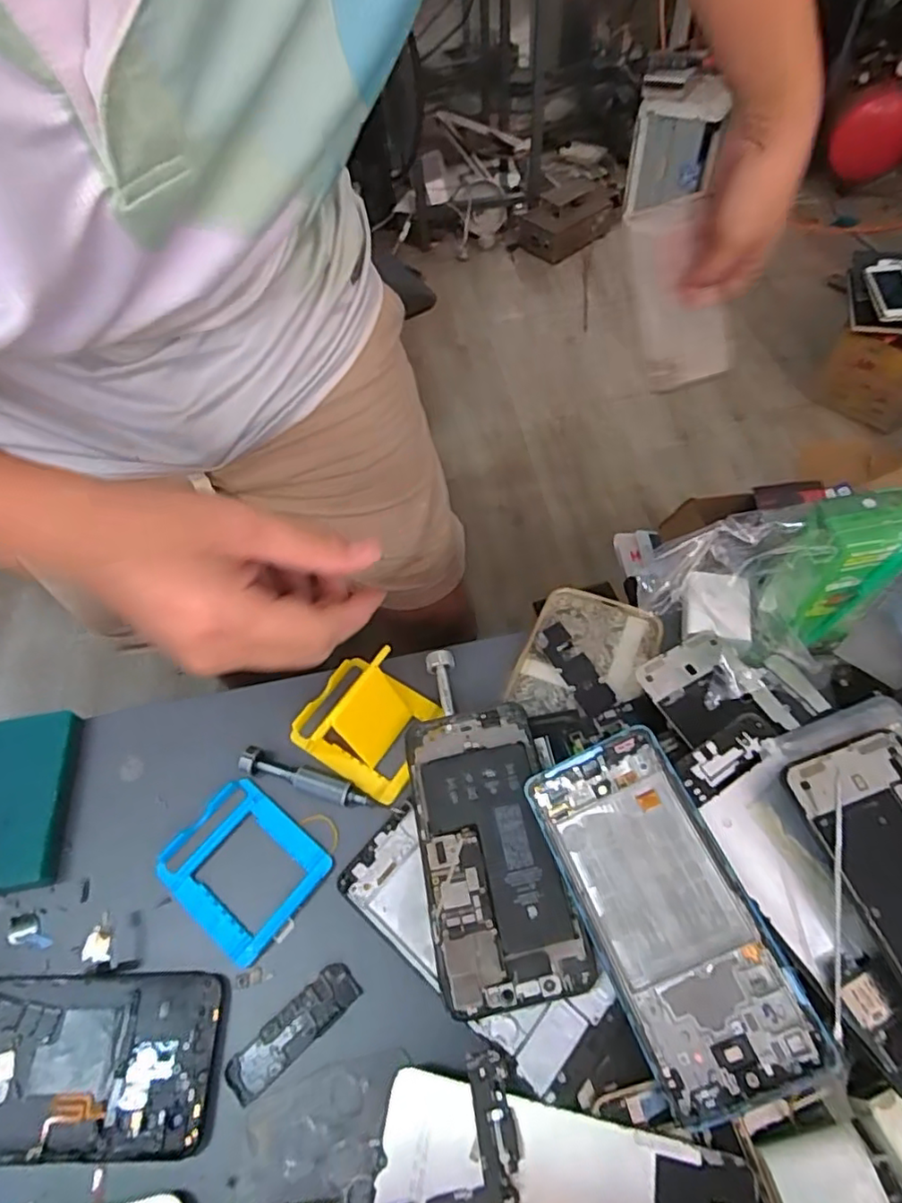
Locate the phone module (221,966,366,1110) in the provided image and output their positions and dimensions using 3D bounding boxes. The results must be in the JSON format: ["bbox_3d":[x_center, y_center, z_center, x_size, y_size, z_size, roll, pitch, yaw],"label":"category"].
[{"bbox_3d":[-0.081,0.220,0.320,0.072,0.004,0.022,-39,63,-18],"label":"phone module"}]

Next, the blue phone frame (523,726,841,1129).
[{"bbox_3d":[0.103,0.149,0.305,0.075,0.006,0.163,-30,62,9],"label":"blue phone frame"}]

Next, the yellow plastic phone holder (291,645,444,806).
[{"bbox_3d":[-0.055,0.068,0.386,0.083,0.054,0.069,28,64,20],"label":"yellow plastic phone holder"}]

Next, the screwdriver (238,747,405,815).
[{"bbox_3d":[-0.082,0.112,0.381,0.103,0.011,0.015,16,61,14],"label":"screwdriver"}]

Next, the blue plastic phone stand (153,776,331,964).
[{"bbox_3d":[-0.123,0.154,0.365,0.084,0.007,0.073,34,66,23],"label":"blue plastic phone stand"}]

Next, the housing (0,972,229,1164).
[{"bbox_3d":[-0.203,0.235,0.317,0.169,0.012,0.076,-4,58,2],"label":"housing"}]

